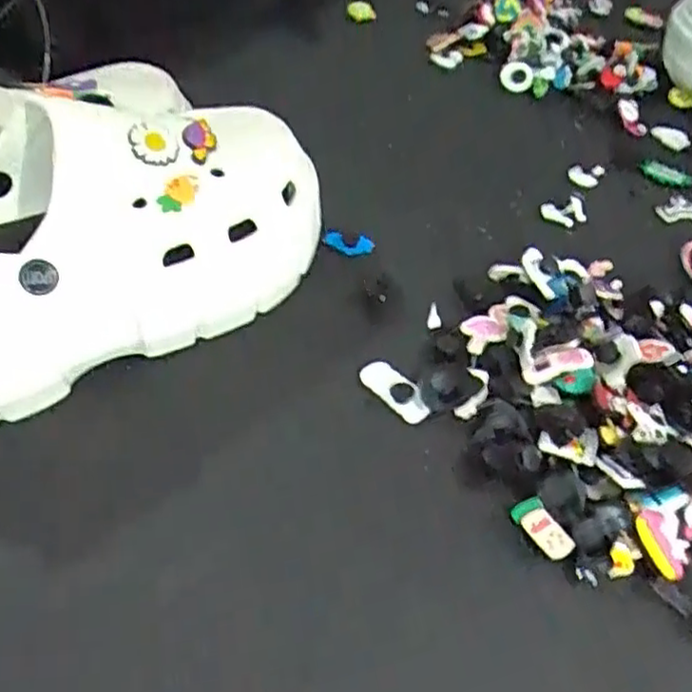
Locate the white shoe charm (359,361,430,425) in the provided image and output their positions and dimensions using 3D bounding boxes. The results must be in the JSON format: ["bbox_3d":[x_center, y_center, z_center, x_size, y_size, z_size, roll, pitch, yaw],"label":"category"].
[{"bbox_3d":[0.024,0.023,0.346,0.018,0.010,0.042,-35,56,-27],"label":"white shoe charm"}]

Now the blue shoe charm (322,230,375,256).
[{"bbox_3d":[0.002,-0.065,0.434,0.034,0.013,0.007,11,47,-18],"label":"blue shoe charm"}]

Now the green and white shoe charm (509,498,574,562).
[{"bbox_3d":[0.083,0.076,0.287,0.014,0.004,0.027,-28,53,-23],"label":"green and white shoe charm"}]

